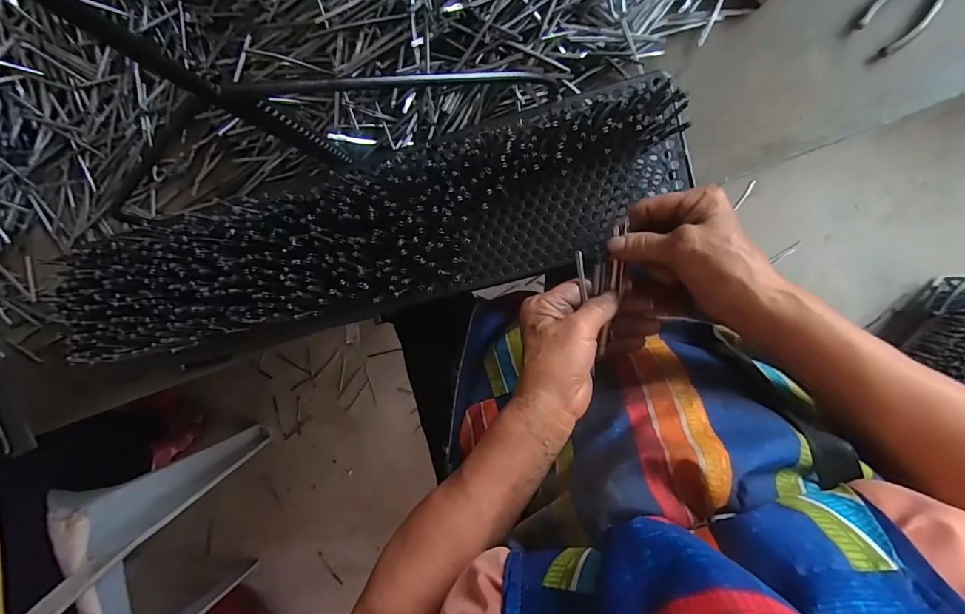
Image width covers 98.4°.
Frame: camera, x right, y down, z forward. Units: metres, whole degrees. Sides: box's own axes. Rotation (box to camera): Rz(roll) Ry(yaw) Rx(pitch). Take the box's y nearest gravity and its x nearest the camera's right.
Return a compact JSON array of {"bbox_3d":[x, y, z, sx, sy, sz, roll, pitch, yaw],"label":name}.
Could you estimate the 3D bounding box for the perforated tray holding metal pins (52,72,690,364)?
[{"bbox_3d":[-0.101,-0.063,0.374,0.578,0.053,0.144,-14,94,7],"label":"perforated tray holding metal pins"}]

